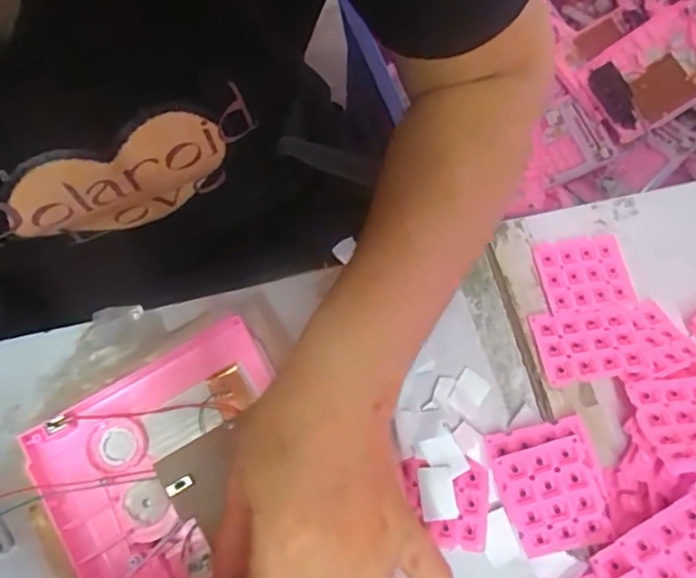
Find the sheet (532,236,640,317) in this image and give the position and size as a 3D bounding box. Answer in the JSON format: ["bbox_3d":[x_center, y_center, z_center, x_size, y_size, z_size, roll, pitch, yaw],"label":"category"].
[{"bbox_3d":[0.156,-0.011,0.379,0.057,0.005,0.050,-6,70,-5],"label":"sheet"}]

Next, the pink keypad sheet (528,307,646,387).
[{"bbox_3d":[0.148,0.034,0.356,0.060,0.007,0.049,-9,48,3],"label":"pink keypad sheet"}]

